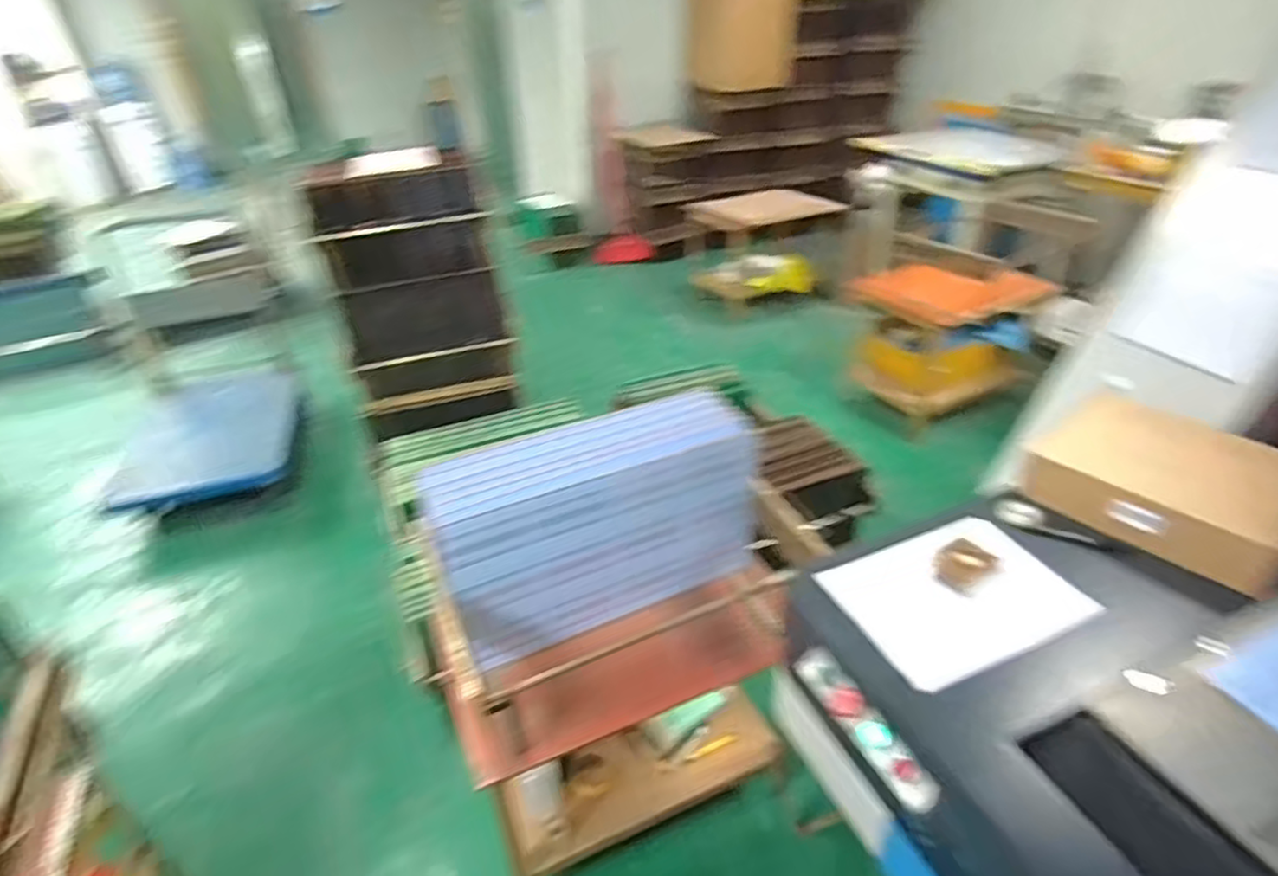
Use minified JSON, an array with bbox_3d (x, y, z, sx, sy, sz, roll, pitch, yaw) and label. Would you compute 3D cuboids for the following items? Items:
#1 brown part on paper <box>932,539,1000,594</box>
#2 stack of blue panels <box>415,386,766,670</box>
[{"bbox_3d":[0.464,0.181,0.985,0.087,0.013,0.072,-25,40,-24],"label":"brown part on paper"},{"bbox_3d":[-0.075,0.148,1.318,0.603,0.320,0.246,-18,36,-19],"label":"stack of blue panels"}]

